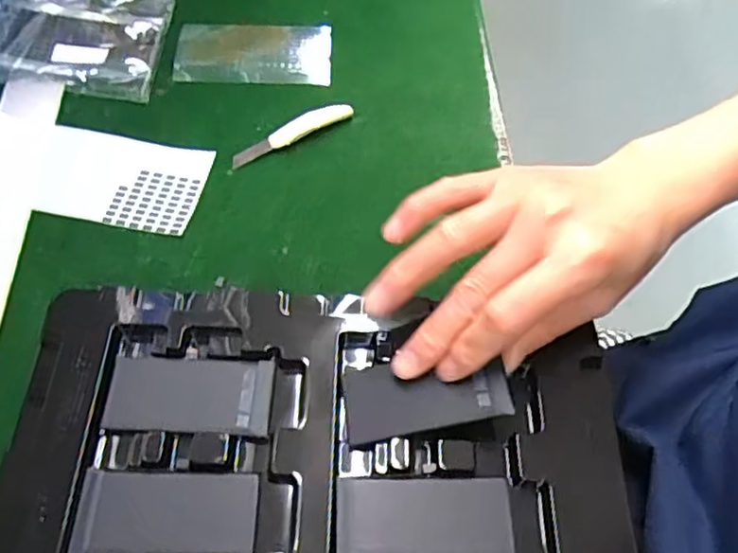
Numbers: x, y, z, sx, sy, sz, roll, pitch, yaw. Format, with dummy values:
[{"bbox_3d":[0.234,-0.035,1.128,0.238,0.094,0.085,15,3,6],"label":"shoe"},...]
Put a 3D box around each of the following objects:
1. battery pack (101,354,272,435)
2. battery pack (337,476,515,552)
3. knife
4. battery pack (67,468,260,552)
[{"bbox_3d":[-0.085,0.055,0.314,0.076,0.004,0.036,3,59,-2],"label":"battery pack"},{"bbox_3d":[0.024,0.106,0.291,0.075,0.006,0.035,1,59,-3],"label":"battery pack"},{"bbox_3d":[-0.050,-0.095,0.434,0.084,0.012,0.017,-29,65,-19],"label":"knife"},{"bbox_3d":[-0.088,0.102,0.286,0.076,0.004,0.035,2,59,-2],"label":"battery pack"}]

